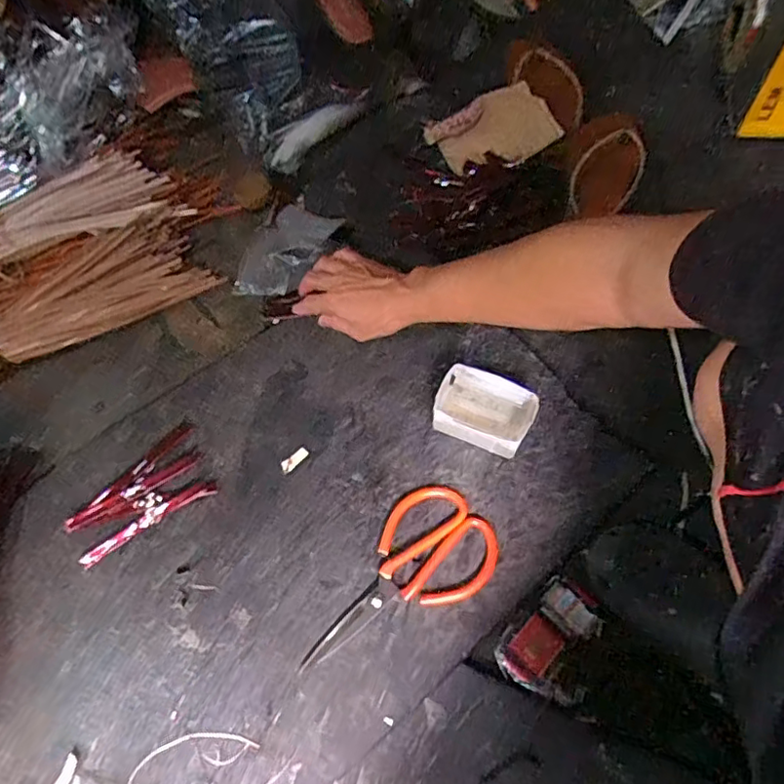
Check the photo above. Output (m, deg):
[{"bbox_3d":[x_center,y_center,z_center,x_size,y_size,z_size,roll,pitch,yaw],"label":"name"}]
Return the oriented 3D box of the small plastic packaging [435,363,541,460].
[{"bbox_3d":[0.100,0.019,0.629,0.101,0.062,0.065,21,66,10],"label":"small plastic packaging"}]

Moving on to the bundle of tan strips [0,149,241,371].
[{"bbox_3d":[-0.500,-0.135,0.743,0.616,0.087,0.235,-30,63,-15],"label":"bundle of tan strips"}]

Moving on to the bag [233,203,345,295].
[{"bbox_3d":[-0.141,-0.197,0.795,0.112,0.065,0.184,16,62,11],"label":"bag"}]

